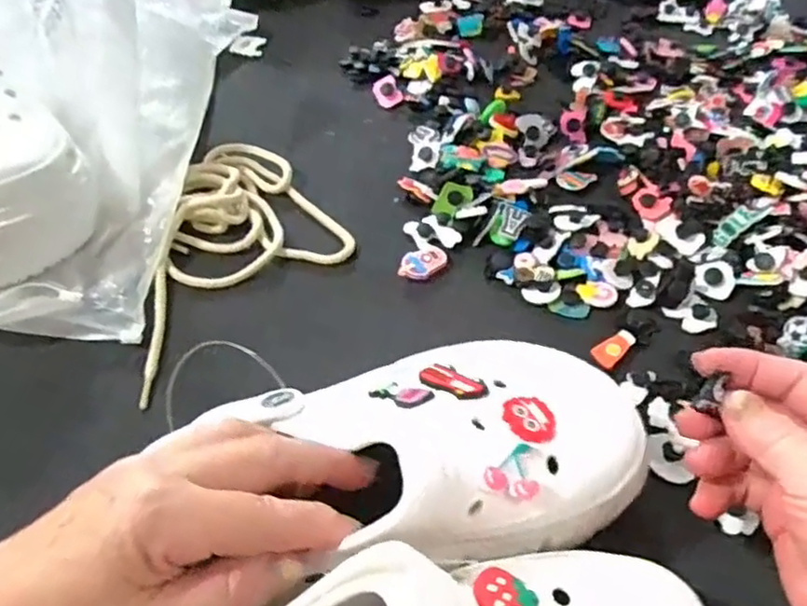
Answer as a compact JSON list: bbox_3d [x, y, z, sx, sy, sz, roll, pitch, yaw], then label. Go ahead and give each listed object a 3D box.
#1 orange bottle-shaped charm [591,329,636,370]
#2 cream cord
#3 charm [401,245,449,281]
[{"bbox_3d":[0.129,0.027,0.408,0.028,0.006,0.016,-34,59,-23],"label":"orange bottle-shaped charm"},{"bbox_3d":[-0.139,-0.043,0.458,0.175,0.021,0.148,-36,60,-24],"label":"cream cord"},{"bbox_3d":[0.012,-0.028,0.455,0.036,0.006,0.024,-33,58,-22],"label":"charm"}]

